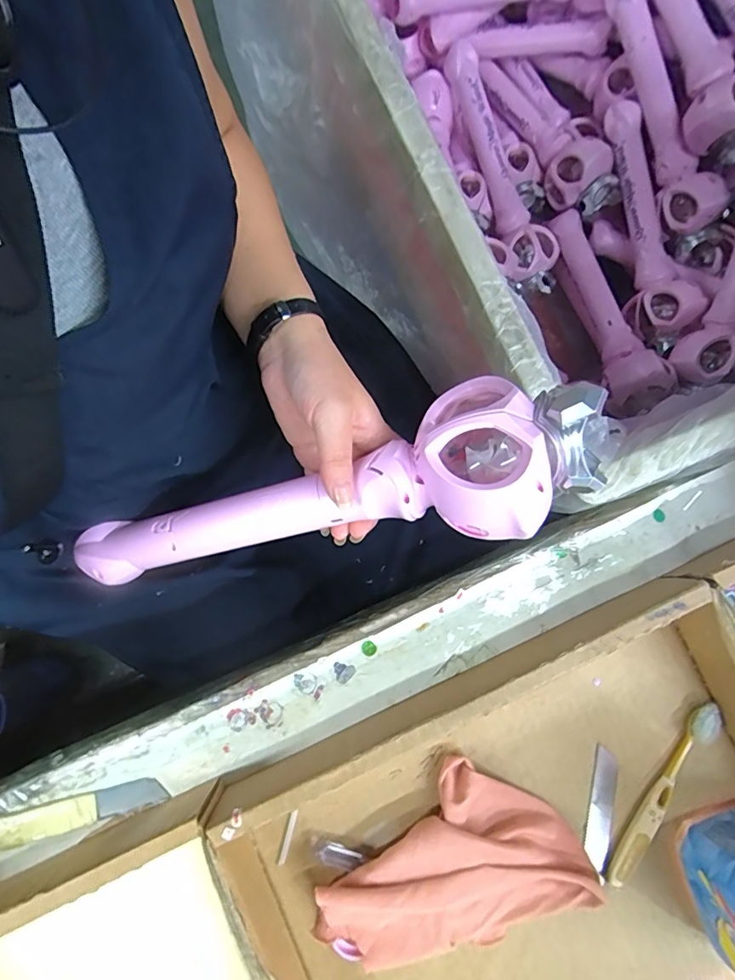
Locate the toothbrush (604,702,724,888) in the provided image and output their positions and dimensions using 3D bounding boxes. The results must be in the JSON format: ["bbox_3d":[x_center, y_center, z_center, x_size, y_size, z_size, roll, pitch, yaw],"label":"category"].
[{"bbox_3d":[0.205,0.209,0.340,0.017,0.011,0.137,35,82,2],"label":"toothbrush"}]

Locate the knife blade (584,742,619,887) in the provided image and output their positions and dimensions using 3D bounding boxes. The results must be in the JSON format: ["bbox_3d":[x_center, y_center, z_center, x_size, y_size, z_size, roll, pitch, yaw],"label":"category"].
[{"bbox_3d":[0.163,0.224,0.344,0.019,0.004,0.082,13,82,-1],"label":"knife blade"}]

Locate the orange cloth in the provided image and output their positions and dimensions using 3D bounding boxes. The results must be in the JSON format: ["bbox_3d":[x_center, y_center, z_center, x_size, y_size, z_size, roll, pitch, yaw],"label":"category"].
[{"bbox_3d":[0.058,0.260,0.315,0.161,0.031,0.122,-38,85,-7],"label":"orange cloth"}]

